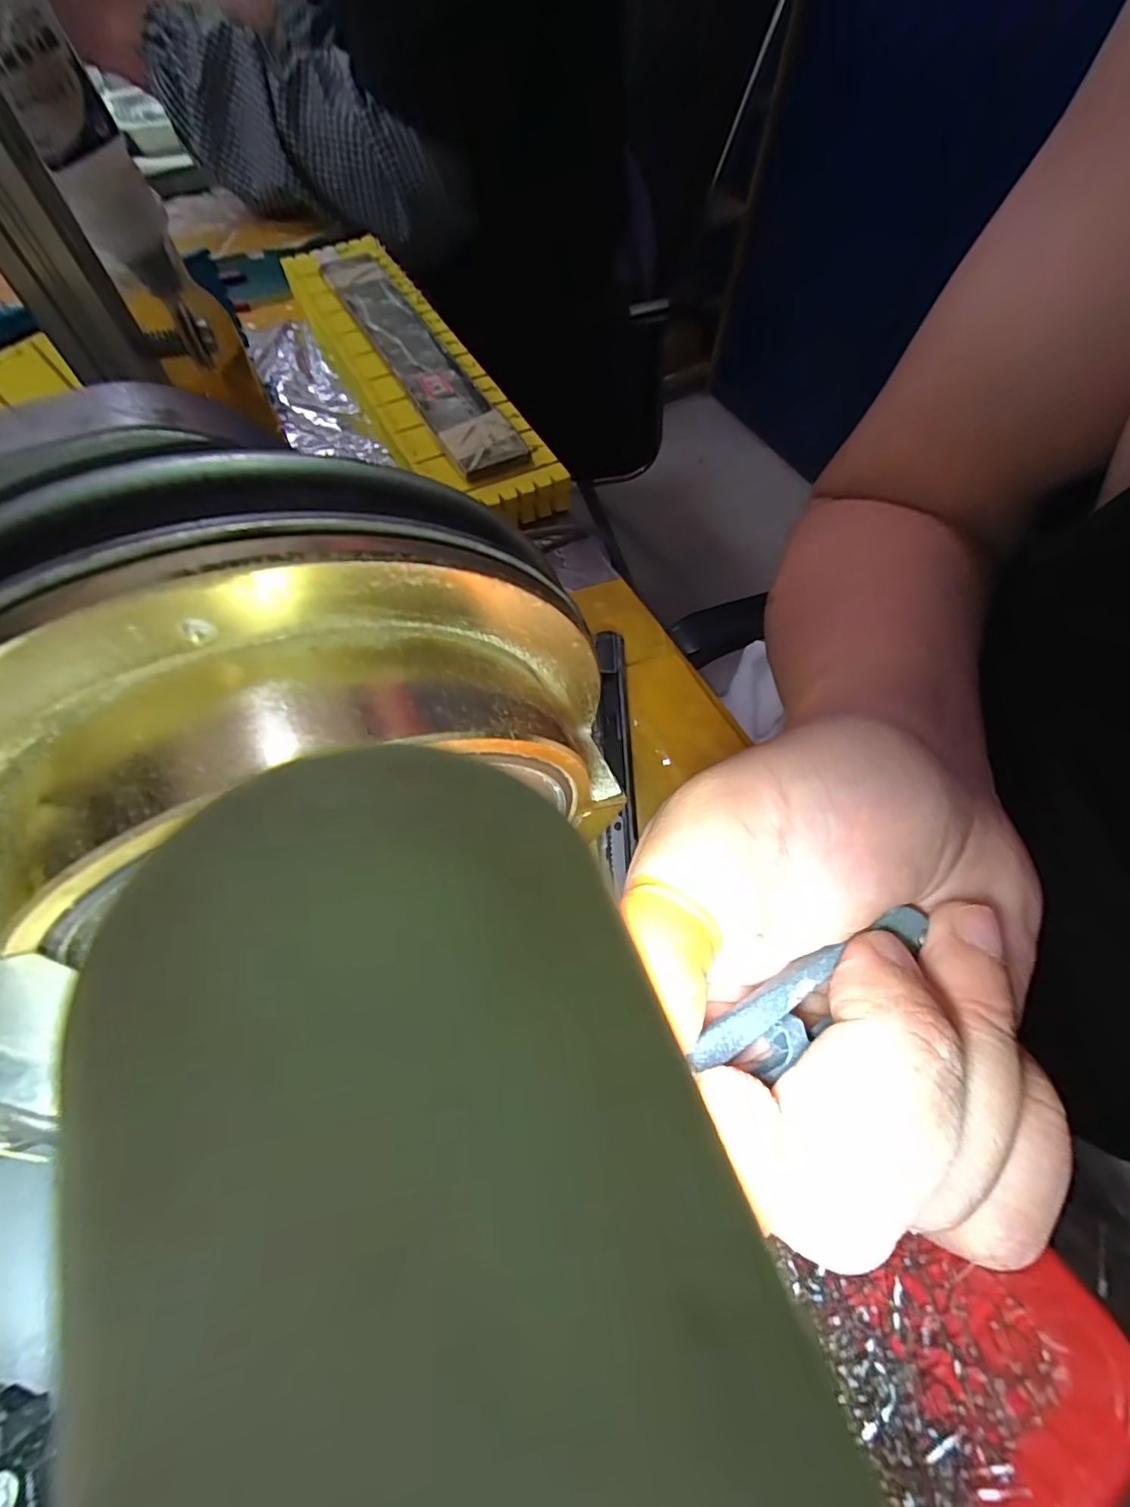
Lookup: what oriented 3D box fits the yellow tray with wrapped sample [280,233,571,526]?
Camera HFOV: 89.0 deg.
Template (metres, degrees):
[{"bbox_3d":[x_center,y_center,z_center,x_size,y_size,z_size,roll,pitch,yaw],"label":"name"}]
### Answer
[{"bbox_3d":[-0.112,-0.279,0.411,0.088,0.035,0.343,-26,66,-15],"label":"yellow tray with wrapped sample"}]

